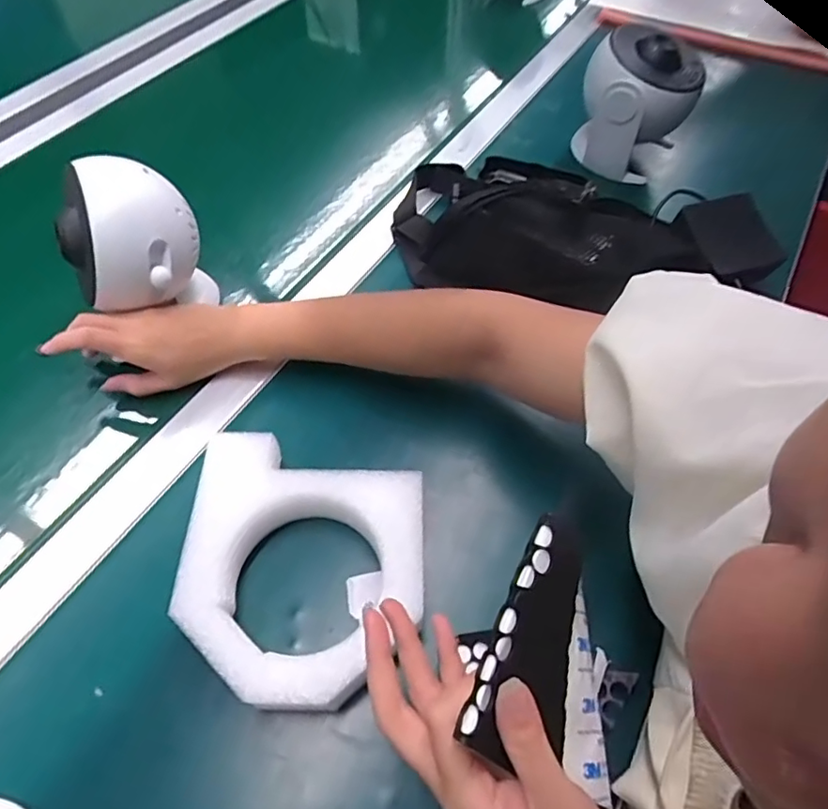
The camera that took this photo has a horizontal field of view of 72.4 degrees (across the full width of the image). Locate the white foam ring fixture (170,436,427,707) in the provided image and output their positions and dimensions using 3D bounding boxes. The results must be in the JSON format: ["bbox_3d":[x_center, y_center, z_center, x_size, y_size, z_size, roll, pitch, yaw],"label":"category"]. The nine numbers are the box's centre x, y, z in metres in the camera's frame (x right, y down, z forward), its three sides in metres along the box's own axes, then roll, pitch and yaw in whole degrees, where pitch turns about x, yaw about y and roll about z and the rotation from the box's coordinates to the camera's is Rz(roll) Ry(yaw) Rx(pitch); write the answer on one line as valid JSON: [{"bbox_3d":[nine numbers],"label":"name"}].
[{"bbox_3d":[-0.068,0.100,0.360,0.145,0.037,0.165,1,55,-2],"label":"white foam ring fixture"}]

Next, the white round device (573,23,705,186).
[{"bbox_3d":[0.241,-0.323,0.624,0.115,0.132,0.093,22,57,13],"label":"white round device"}]

